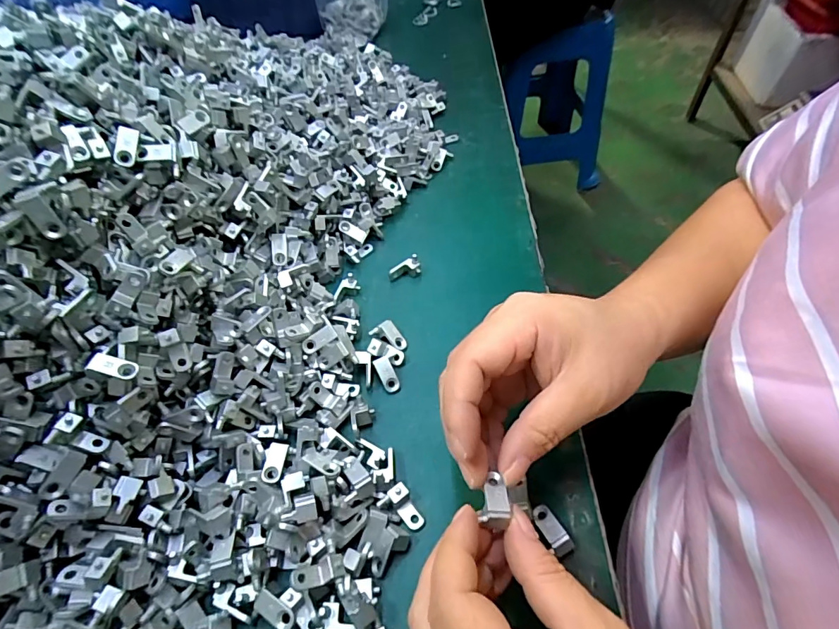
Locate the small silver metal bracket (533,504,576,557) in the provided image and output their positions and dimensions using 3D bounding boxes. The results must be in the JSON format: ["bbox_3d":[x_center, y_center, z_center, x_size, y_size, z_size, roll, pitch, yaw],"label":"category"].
[{"bbox_3d":[0.066,0.108,0.230,0.010,0.007,0.026,-20,39,-13],"label":"small silver metal bracket"}]

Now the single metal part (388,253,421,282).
[{"bbox_3d":[-0.012,-0.035,0.343,0.024,0.018,0.009,-10,53,-6],"label":"single metal part"}]

